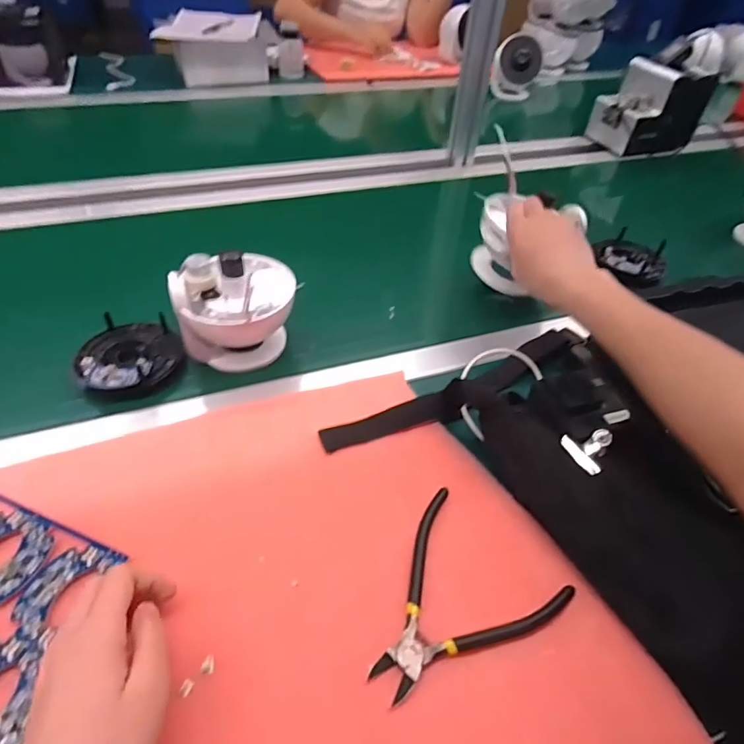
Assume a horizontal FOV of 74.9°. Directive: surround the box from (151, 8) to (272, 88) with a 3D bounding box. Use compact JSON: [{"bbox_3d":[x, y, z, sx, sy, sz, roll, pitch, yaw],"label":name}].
[{"bbox_3d":[-0.396,-0.811,1.223,0.256,0.120,0.196,-7,47,-12],"label":"box"}]

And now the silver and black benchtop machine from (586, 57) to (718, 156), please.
[{"bbox_3d":[0.582,-0.558,1.023,0.170,0.144,0.135,-11,48,-15],"label":"silver and black benchtop machine"}]

